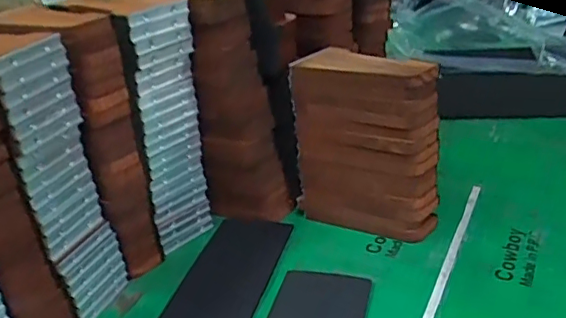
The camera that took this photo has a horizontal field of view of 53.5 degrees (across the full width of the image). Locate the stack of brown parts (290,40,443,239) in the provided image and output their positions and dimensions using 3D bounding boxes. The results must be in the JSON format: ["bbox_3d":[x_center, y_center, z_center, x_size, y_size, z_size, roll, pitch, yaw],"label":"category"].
[{"bbox_3d":[0.098,-0.017,0.673,0.162,0.216,0.053,11,32,29],"label":"stack of brown parts"}]

